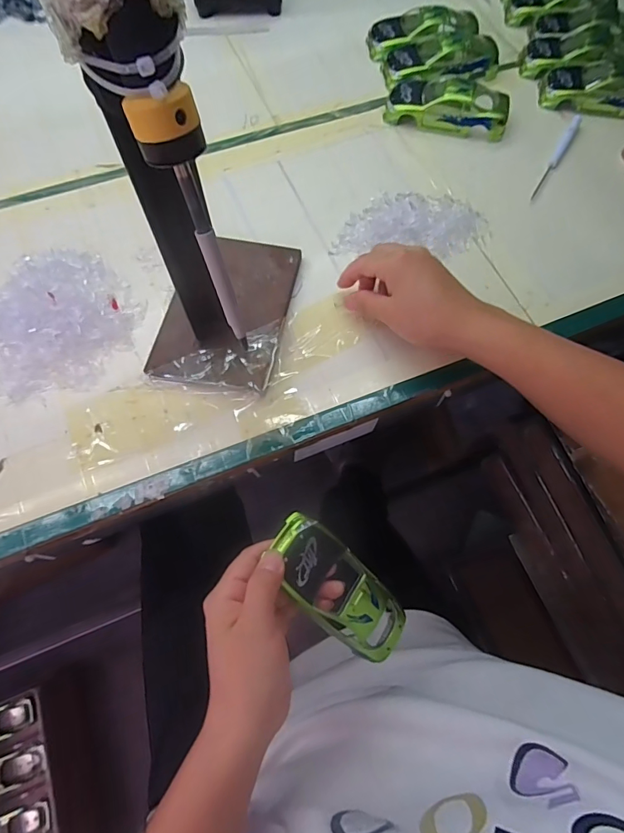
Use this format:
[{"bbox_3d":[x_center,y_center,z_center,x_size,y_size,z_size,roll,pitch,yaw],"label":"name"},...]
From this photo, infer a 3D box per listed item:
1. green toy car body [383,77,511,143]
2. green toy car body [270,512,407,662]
[{"bbox_3d":[0.147,-0.335,0.472,0.125,0.032,0.057,16,69,6],"label":"green toy car body"},{"bbox_3d":[0.023,0.127,0.316,0.051,0.026,0.128,-44,105,-16],"label":"green toy car body"}]

